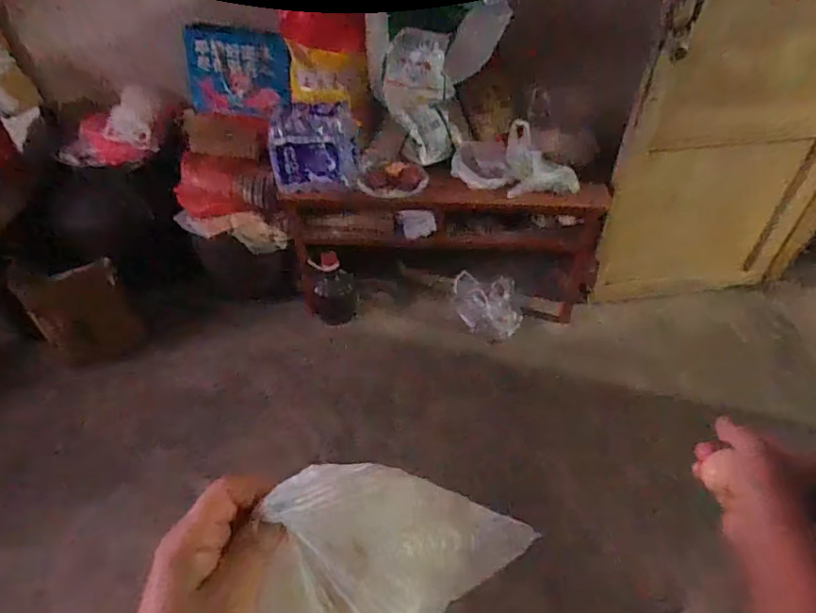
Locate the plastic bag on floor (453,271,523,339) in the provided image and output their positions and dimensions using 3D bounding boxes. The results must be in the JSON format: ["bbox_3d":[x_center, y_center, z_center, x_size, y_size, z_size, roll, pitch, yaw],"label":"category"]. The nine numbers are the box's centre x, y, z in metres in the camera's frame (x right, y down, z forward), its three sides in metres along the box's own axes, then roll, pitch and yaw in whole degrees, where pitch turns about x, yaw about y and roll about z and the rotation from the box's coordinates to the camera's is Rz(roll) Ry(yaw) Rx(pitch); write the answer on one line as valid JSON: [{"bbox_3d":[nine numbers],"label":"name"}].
[{"bbox_3d":[0.280,-0.002,1.857,0.238,0.162,0.136,10,45,9],"label":"plastic bag on floor"}]

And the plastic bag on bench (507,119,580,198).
[{"bbox_3d":[0.406,-0.441,1.584,0.208,0.169,0.144,5,44,4],"label":"plastic bag on bench"}]

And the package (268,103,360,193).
[{"bbox_3d":[-0.274,-0.455,1.552,0.252,0.253,0.100,-6,45,-7],"label":"package"}]

